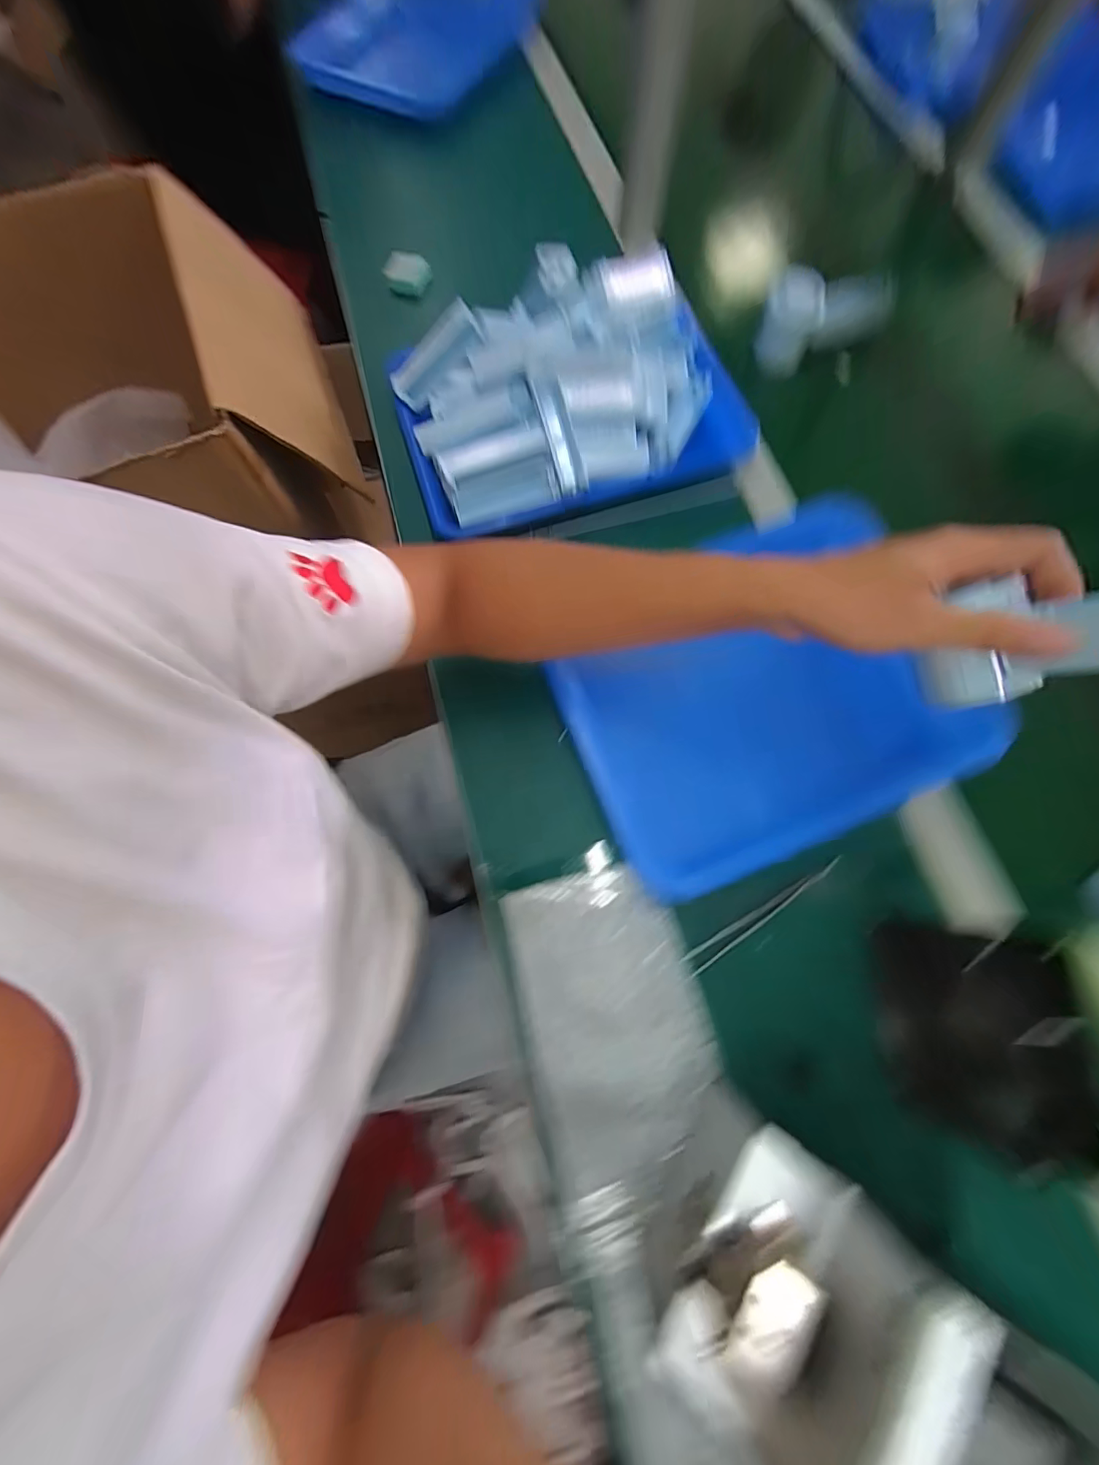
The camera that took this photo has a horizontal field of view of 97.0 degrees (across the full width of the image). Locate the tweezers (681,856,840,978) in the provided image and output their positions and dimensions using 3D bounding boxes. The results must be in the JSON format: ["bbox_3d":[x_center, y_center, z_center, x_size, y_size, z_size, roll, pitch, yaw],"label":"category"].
[{"bbox_3d":[0.163,0.137,0.373,0.141,0.004,0.015,-32,77,-9],"label":"tweezers"}]

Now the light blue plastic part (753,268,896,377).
[{"bbox_3d":[0.291,-0.443,0.523,0.124,0.091,0.035,6,74,1],"label":"light blue plastic part"}]

